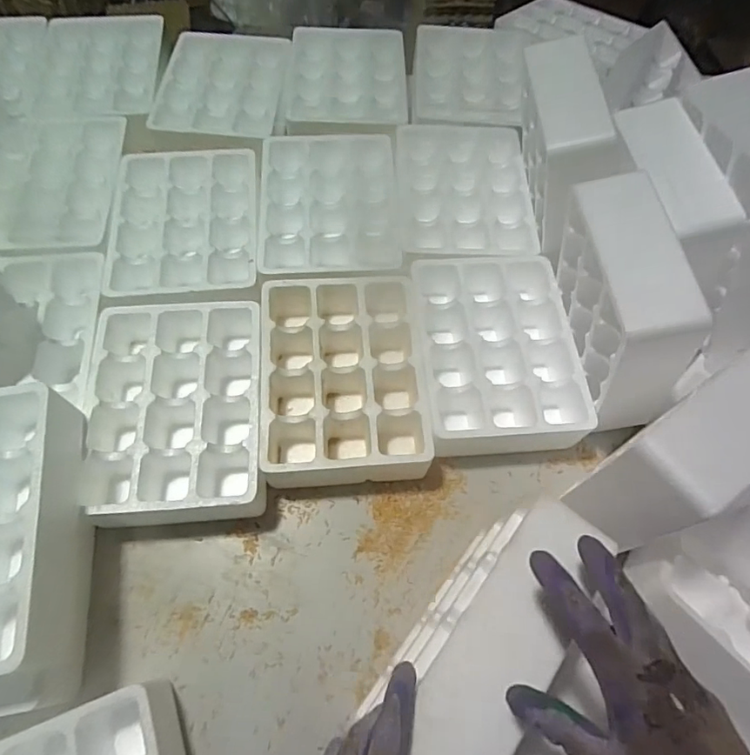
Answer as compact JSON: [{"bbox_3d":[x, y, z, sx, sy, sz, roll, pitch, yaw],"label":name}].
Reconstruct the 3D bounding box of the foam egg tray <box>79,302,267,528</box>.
[{"bbox_3d":[-0.216,0.034,0.580,0.181,0.077,0.244,-5,65,-5],"label":"foam egg tray"}]

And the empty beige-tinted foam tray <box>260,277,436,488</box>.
[{"bbox_3d":[-0.037,0.000,0.609,0.180,0.070,0.235,-3,65,-4],"label":"empty beige-tinted foam tray"}]

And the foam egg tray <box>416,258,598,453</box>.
[{"bbox_3d":[0.143,-0.030,0.631,0.186,0.071,0.235,-5,65,-5],"label":"foam egg tray"}]

